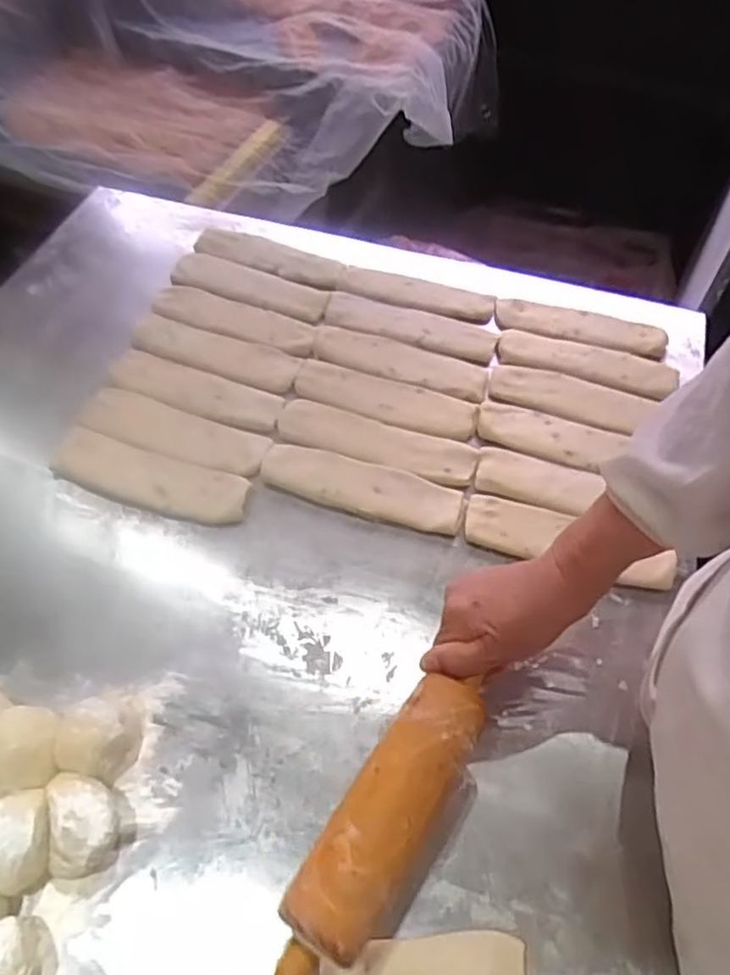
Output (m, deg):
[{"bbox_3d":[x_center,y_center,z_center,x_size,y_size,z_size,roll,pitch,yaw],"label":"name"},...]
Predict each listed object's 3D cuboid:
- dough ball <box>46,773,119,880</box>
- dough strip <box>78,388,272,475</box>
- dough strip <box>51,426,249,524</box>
[{"bbox_3d":[-0.186,0.224,0.453,0.048,0.048,0.061,-4,56,-4],"label":"dough ball"},{"bbox_3d":[-0.187,-0.056,0.668,0.182,0.014,0.059,17,57,10],"label":"dough strip"},{"bbox_3d":[-0.203,-0.011,0.636,0.183,0.013,0.057,14,57,8],"label":"dough strip"}]

